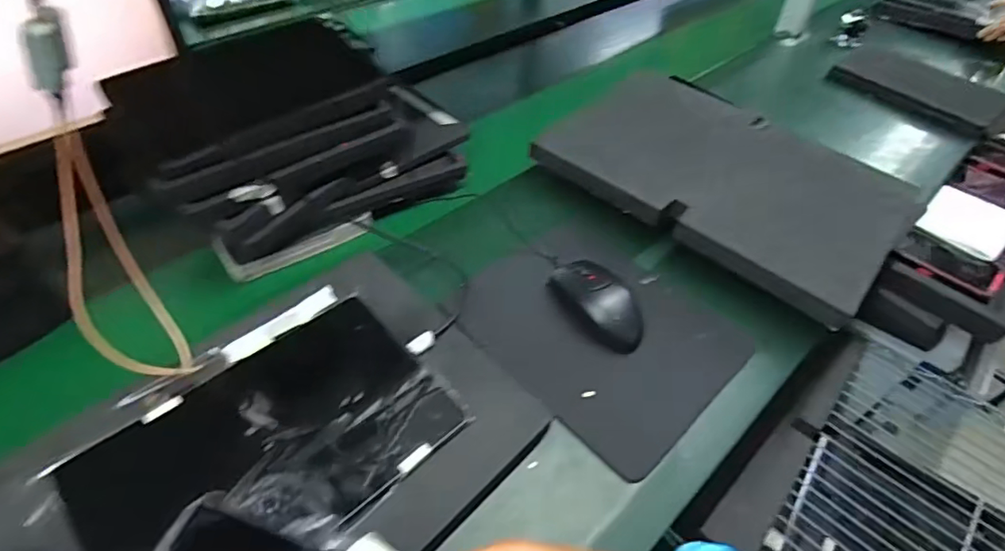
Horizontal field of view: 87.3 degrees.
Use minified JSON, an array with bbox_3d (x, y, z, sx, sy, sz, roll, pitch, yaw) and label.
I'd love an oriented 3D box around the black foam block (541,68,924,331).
[{"bbox_3d":[0.263,-0.129,0.667,0.418,0.055,0.290,33,54,24],"label":"black foam block"}]

